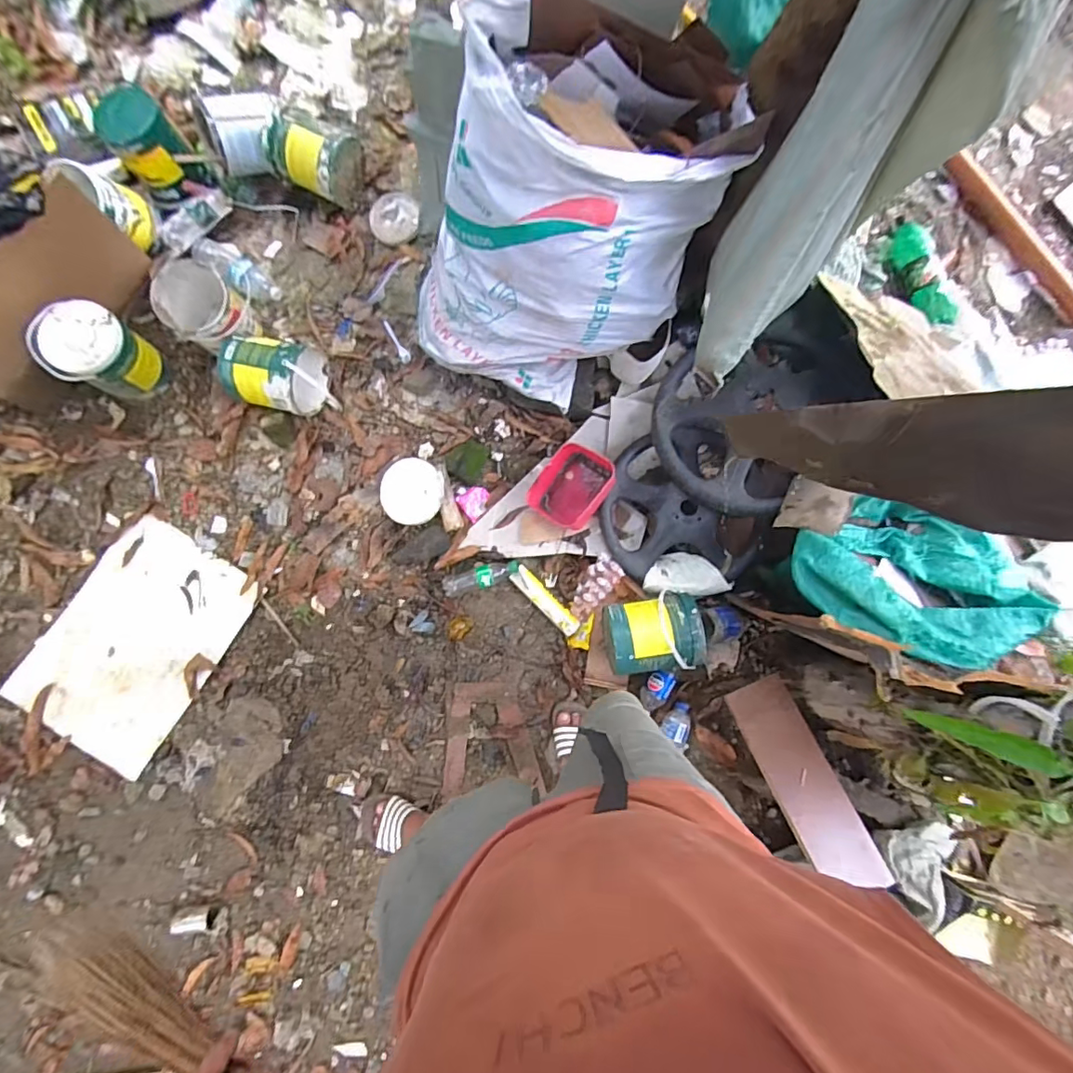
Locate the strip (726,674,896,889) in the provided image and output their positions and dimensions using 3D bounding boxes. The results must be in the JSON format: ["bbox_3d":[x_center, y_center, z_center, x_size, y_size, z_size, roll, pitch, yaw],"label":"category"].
[{"bbox_3d":[0.582,0.533,1.142,0.134,0.020,0.435,-25,73,1],"label":"strip"}]

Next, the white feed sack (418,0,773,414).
[{"bbox_3d":[0.018,-0.575,1.027,0.589,0.666,0.276,6,76,0],"label":"white feed sack"}]

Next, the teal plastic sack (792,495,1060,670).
[{"bbox_3d":[0.760,0.068,1.052,0.405,0.130,0.393,-40,60,-20],"label":"teal plastic sack"}]

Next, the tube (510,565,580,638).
[{"bbox_3d":[0.021,0.167,1.358,0.221,0.039,0.050,43,79,8],"label":"tube"}]

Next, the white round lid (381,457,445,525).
[{"bbox_3d":[-0.330,-0.121,1.396,0.176,0.020,0.173,0,88,9],"label":"white round lid"}]

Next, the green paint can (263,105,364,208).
[{"bbox_3d":[-0.590,-1.016,1.397,0.180,0.168,0.153,29,77,5],"label":"green paint can"}]

